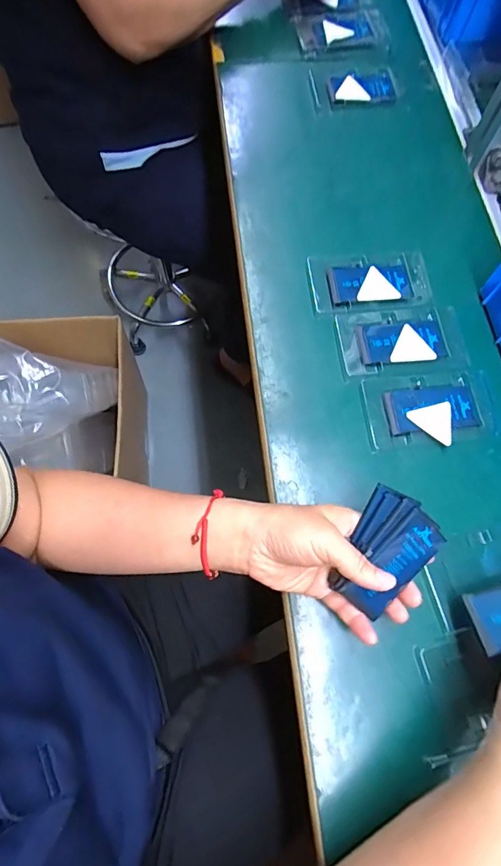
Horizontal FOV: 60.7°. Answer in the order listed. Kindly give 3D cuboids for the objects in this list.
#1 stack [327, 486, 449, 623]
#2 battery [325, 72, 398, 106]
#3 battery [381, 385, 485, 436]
[{"bbox_3d":[0.102,0.092,0.325,0.068,0.011,0.087,42,88,-7],"label":"stack"},{"bbox_3d":[0.143,-0.442,0.547,0.084,0.013,0.055,-8,72,-3],"label":"battery"},{"bbox_3d":[0.175,-0.023,0.411,0.086,0.004,0.043,-7,72,-2],"label":"battery"}]

